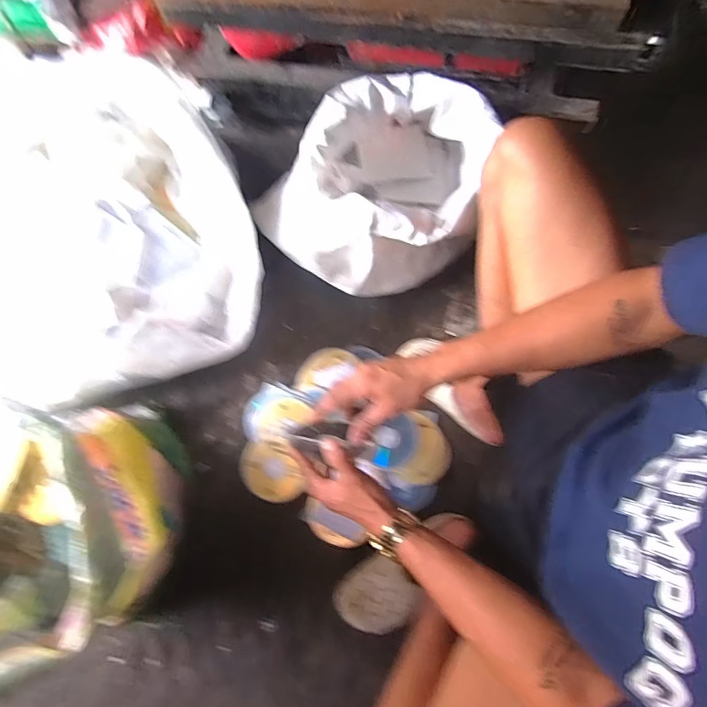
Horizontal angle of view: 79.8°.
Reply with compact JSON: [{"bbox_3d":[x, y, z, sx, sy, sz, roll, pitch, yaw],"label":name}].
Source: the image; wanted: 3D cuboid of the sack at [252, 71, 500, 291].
[{"bbox_3d":[0.036,-0.289,0.761,0.388,0.250,0.314,-23,78,-7],"label":"sack"}]

